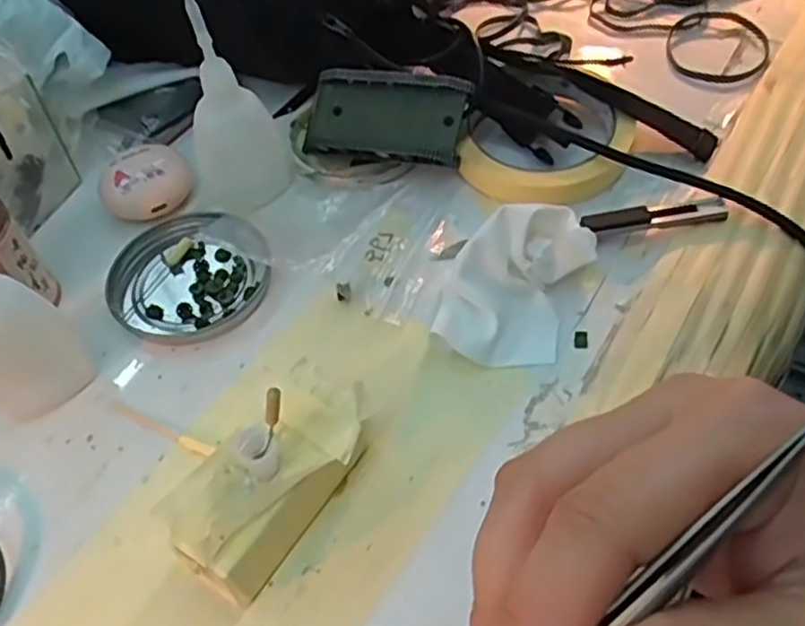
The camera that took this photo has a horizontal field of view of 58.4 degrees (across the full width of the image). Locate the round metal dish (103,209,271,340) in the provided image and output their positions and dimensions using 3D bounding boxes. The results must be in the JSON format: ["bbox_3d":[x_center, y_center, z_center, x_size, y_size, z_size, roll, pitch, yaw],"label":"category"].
[{"bbox_3d":[-0.106,-0.020,0.360,0.077,0.010,0.077,-2,53,3],"label":"round metal dish"}]

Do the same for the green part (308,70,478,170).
[{"bbox_3d":[-0.011,-0.106,0.383,0.091,0.010,0.045,13,90,25],"label":"green part"}]

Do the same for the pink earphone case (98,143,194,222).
[{"bbox_3d":[-0.139,-0.070,0.390,0.047,0.019,0.042,-32,57,-18],"label":"pink earphone case"}]

